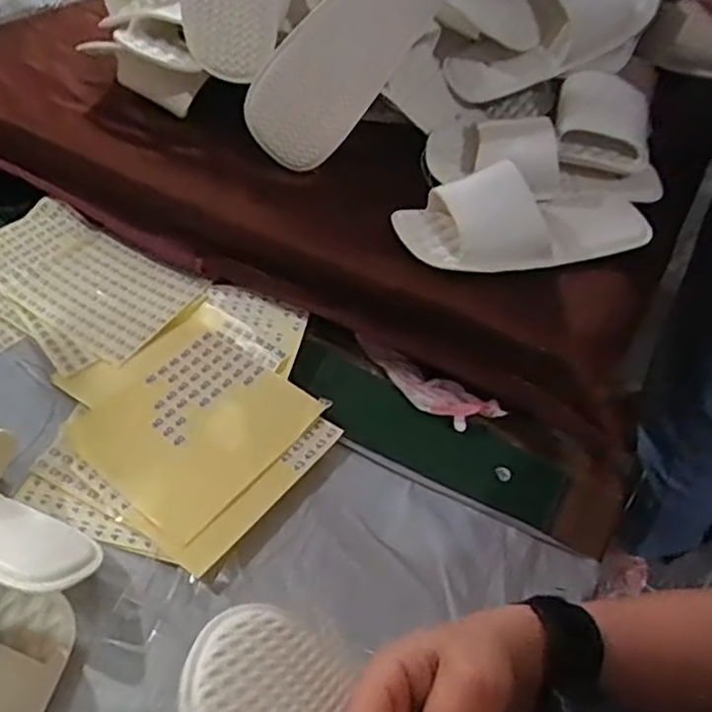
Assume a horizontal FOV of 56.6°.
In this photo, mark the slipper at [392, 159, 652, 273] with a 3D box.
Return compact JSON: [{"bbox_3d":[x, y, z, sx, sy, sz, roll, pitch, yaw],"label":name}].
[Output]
[{"bbox_3d":[0.155,-0.127,0.592,0.234,0.051,0.098,-3,49,-6],"label":"slipper"}]

